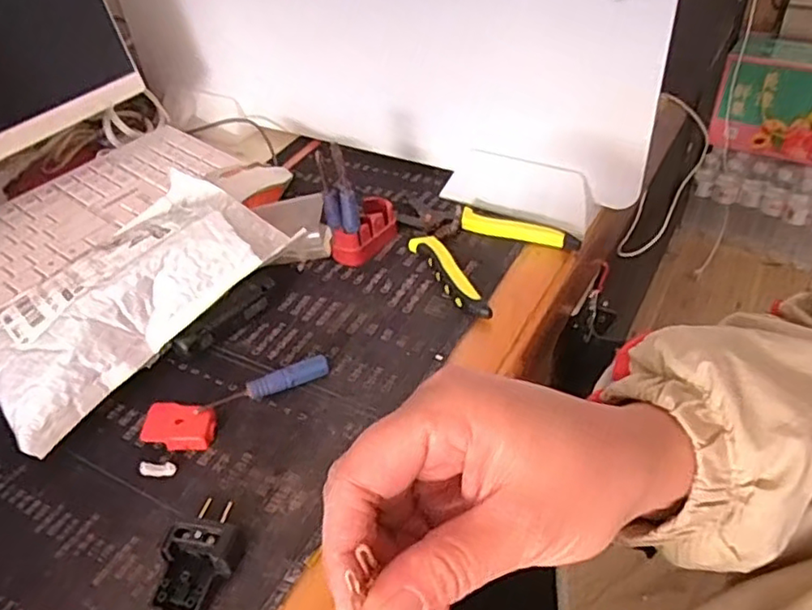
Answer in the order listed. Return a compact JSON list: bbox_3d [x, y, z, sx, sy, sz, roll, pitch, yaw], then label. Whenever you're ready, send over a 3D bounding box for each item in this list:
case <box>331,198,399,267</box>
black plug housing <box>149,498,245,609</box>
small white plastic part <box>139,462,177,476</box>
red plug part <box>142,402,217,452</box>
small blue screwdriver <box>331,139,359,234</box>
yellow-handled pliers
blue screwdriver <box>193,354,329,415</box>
[{"bbox_3d":[-0.032,-0.063,0.521,0.035,0.029,0.062,16,45,24],"label":"case"},{"bbox_3d":[-0.106,0.130,0.320,0.036,0.022,0.055,11,43,19],"label":"black plug housing"},{"bbox_3d":[-0.148,0.096,0.373,0.022,0.004,0.009,-3,40,4],"label":"small white plastic part"},{"bbox_3d":[-0.140,0.076,0.392,0.041,0.014,0.028,1,41,8],"label":"red plug part"},{"bbox_3d":[-0.048,-0.091,0.489,0.014,0.069,0.008,-14,19,-14],"label":"small blue screwdriver"},{"bbox_3d":[0.046,-0.055,0.521,0.120,0.013,0.147,-35,48,-29],"label":"yellow-handled pliers"},{"bbox_3d":[-0.091,0.054,0.409,0.087,0.017,0.011,-23,43,-19],"label":"blue screwdriver"}]

